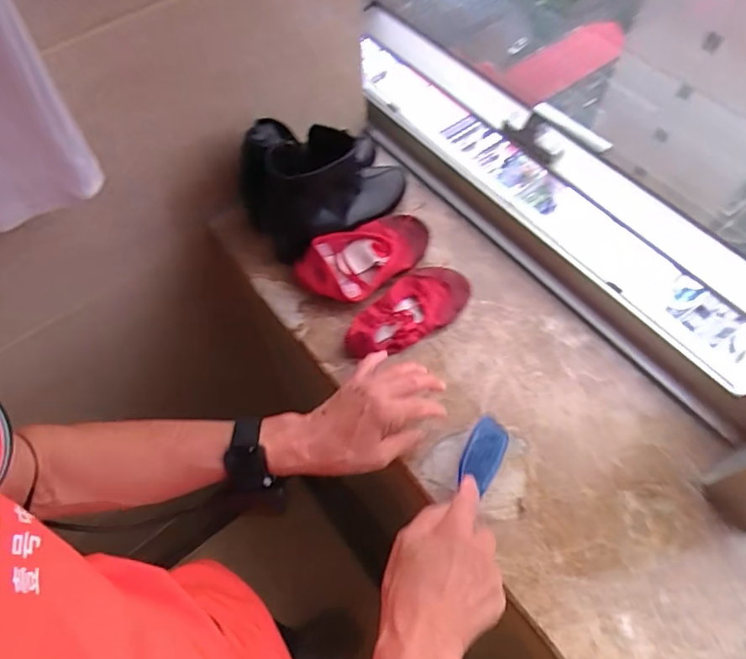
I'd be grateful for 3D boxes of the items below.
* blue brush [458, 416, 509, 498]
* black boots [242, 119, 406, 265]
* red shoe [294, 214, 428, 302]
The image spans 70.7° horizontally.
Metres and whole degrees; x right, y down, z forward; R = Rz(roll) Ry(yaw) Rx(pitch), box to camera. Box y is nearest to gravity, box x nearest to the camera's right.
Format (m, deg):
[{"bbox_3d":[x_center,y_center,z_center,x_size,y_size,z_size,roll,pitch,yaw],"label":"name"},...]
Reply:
[{"bbox_3d":[0.108,0.124,0.521,0.038,0.020,0.071,30,57,1],"label":"blue brush"},{"bbox_3d":[-0.048,-0.187,0.621,0.100,0.128,0.199,40,70,21],"label":"black boots"},{"bbox_3d":[-0.007,-0.084,0.632,0.164,0.050,0.080,-28,64,-13],"label":"red shoe"}]

